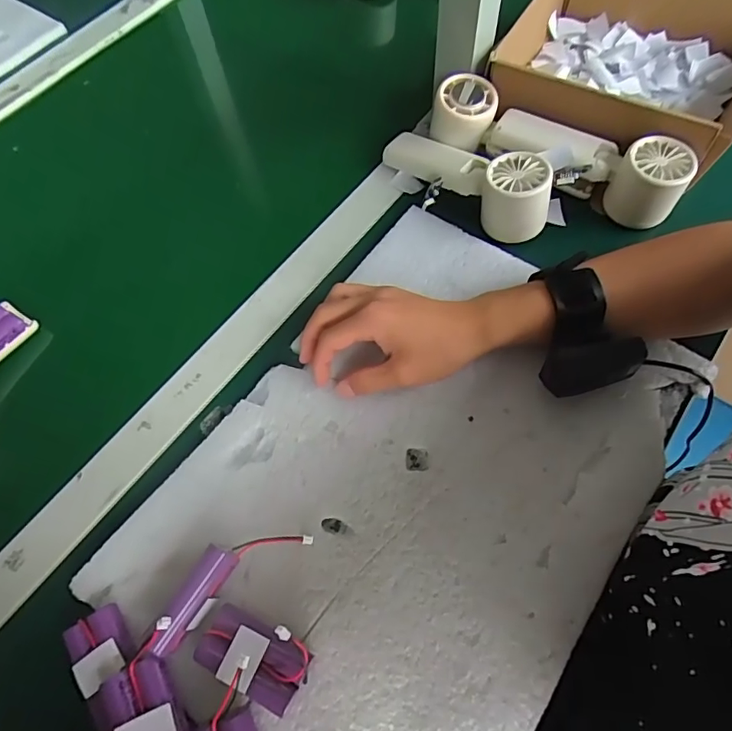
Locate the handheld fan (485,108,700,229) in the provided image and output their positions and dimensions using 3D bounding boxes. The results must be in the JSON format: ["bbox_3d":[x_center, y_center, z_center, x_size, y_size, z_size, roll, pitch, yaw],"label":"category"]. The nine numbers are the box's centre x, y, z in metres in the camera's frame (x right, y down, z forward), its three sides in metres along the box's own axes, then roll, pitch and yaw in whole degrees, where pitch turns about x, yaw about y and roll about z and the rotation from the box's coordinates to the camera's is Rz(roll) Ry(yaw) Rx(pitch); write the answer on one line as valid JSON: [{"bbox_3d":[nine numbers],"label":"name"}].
[{"bbox_3d":[0.189,-0.176,0.445,0.165,0.050,0.058,28,69,15],"label":"handheld fan"}]

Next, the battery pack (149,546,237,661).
[{"bbox_3d":[-0.105,0.146,0.319,0.016,0.035,0.065,26,69,15],"label":"battery pack"}]

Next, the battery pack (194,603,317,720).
[{"bbox_3d":[-0.068,0.176,0.310,0.067,0.020,0.038,23,68,13],"label":"battery pack"}]

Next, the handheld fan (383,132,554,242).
[{"bbox_3d":[0.083,-0.170,0.448,0.164,0.051,0.059,36,71,18],"label":"handheld fan"}]

